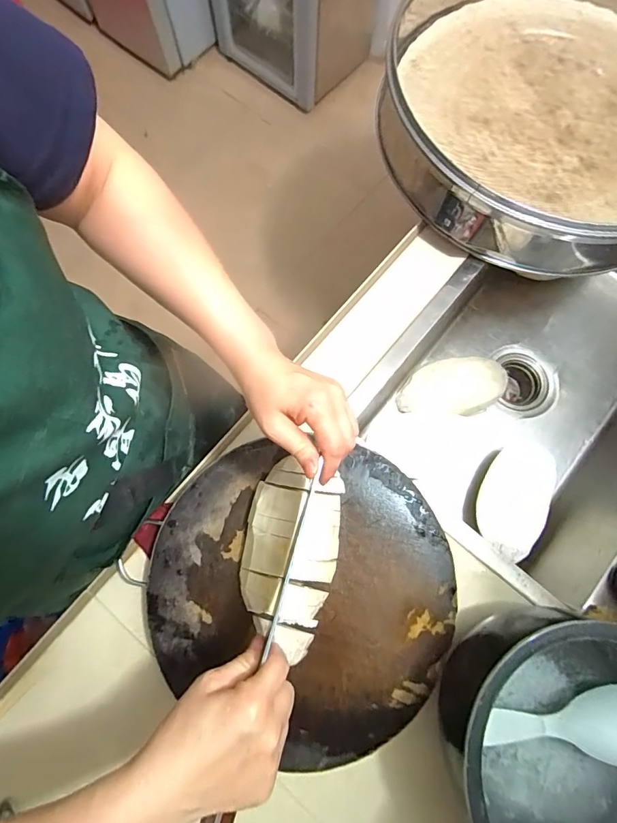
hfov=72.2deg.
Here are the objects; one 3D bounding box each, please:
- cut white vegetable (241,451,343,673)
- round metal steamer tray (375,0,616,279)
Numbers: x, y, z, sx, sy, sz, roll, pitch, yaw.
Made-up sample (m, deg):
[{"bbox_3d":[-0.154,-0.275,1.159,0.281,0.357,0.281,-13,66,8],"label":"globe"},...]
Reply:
[{"bbox_3d":[-0.021,0.151,0.446,0.098,0.042,0.183,13,77,3],"label":"cut white vegetable"},{"bbox_3d":[0.370,-0.449,0.606,0.518,0.094,0.521,0,77,0],"label":"round metal steamer tray"}]

